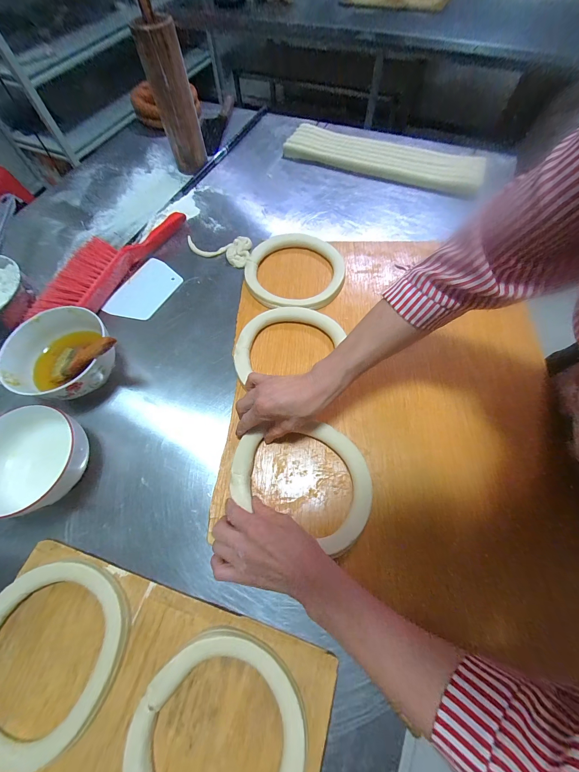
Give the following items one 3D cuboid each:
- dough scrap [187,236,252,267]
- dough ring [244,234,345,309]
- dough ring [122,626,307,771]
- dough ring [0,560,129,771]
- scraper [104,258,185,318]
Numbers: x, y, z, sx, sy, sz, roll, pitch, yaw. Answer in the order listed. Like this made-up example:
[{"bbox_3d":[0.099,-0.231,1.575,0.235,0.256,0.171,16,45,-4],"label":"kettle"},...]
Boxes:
[{"bbox_3d":[-0.149,-0.282,0.589,0.136,0.015,0.075,4,65,4],"label":"dough scrap"},{"bbox_3d":[0.011,-0.222,0.550,0.186,0.025,0.188,-1,65,2],"label":"dough ring"},{"bbox_3d":[-0.071,0.354,0.279,0.171,0.024,0.166,-1,65,2],"label":"dough ring"},{"bbox_3d":[-0.277,0.298,0.316,0.164,0.029,0.174,-1,65,2],"label":"dough ring"},{"bbox_3d":[-0.279,-0.189,0.555,0.103,0.005,0.145,19,67,9],"label":"scraper"}]

